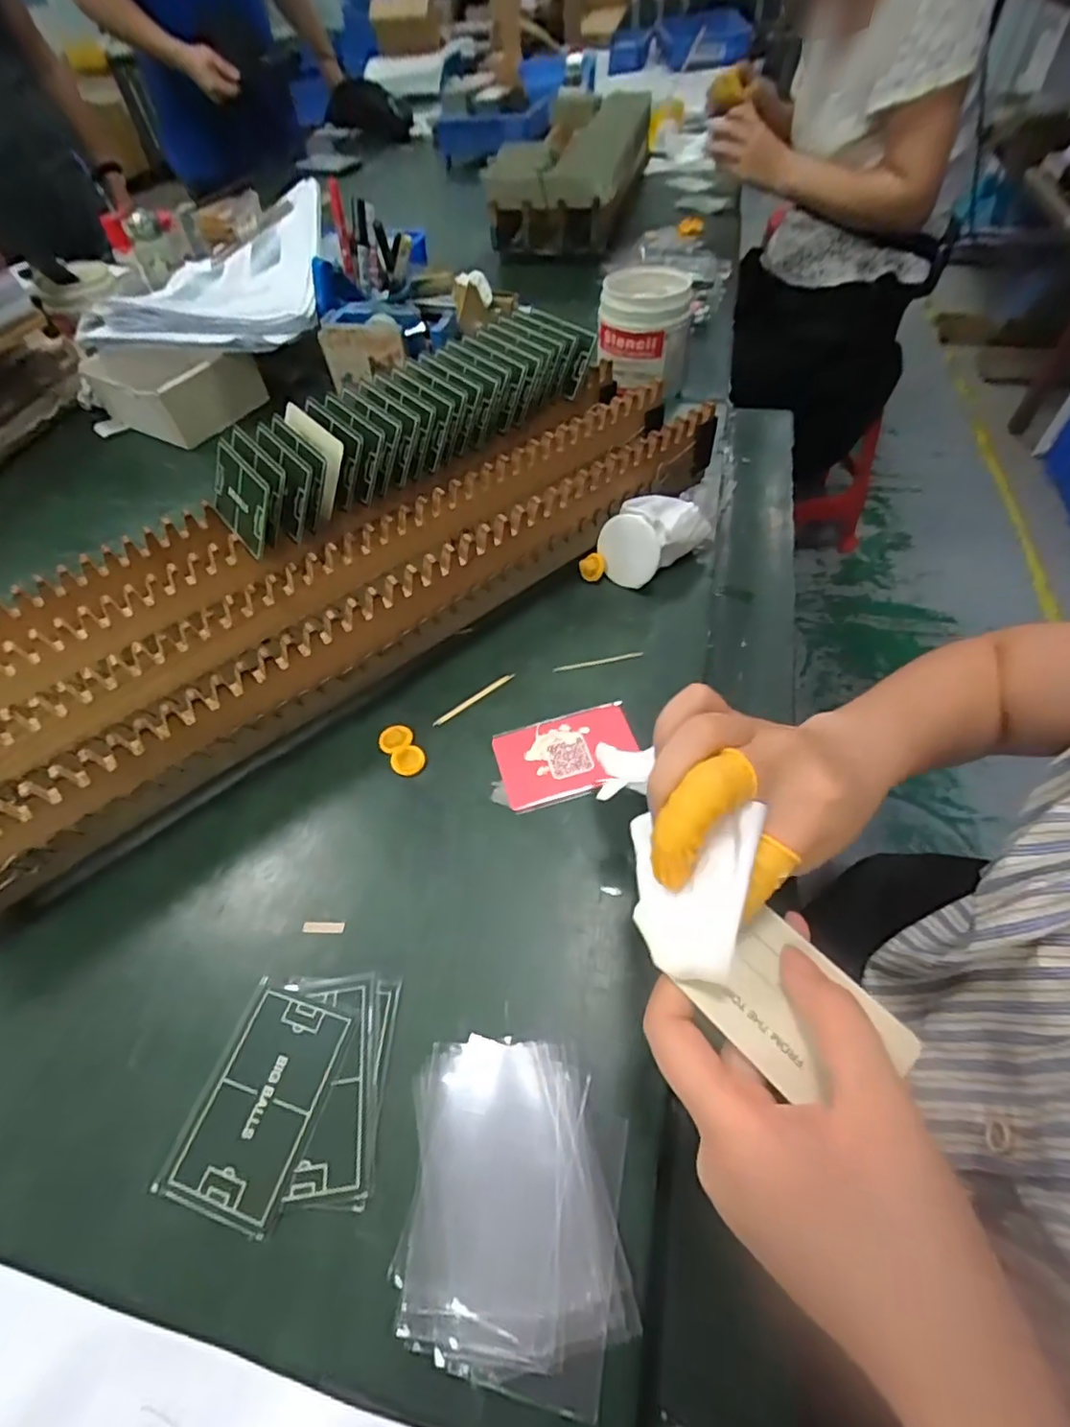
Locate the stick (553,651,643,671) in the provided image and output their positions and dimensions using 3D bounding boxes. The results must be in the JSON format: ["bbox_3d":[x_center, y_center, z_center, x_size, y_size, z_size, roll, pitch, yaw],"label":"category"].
[{"bbox_3d":[0.044,-0.036,0.408,0.063,0.004,0.004,-10,54,-3],"label":"stick"}]

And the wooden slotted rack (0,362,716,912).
[{"bbox_3d":[-0.134,-0.097,0.421,0.575,0.078,0.186,-34,59,-19],"label":"wooden slotted rack"}]

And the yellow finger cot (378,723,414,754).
[{"bbox_3d":[-0.090,0.015,0.380,0.021,0.004,0.020,-2,54,3],"label":"yellow finger cot"}]

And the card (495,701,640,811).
[{"bbox_3d":[0.020,0.024,0.368,0.086,0.004,0.053,-16,55,-7],"label":"card"}]

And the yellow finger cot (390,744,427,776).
[{"bbox_3d":[-0.080,0.029,0.371,0.021,0.004,0.020,-2,54,3],"label":"yellow finger cot"}]

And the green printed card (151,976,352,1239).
[{"bbox_3d":[-0.125,0.174,0.268,0.055,0.004,0.084,11,56,12],"label":"green printed card"}]

